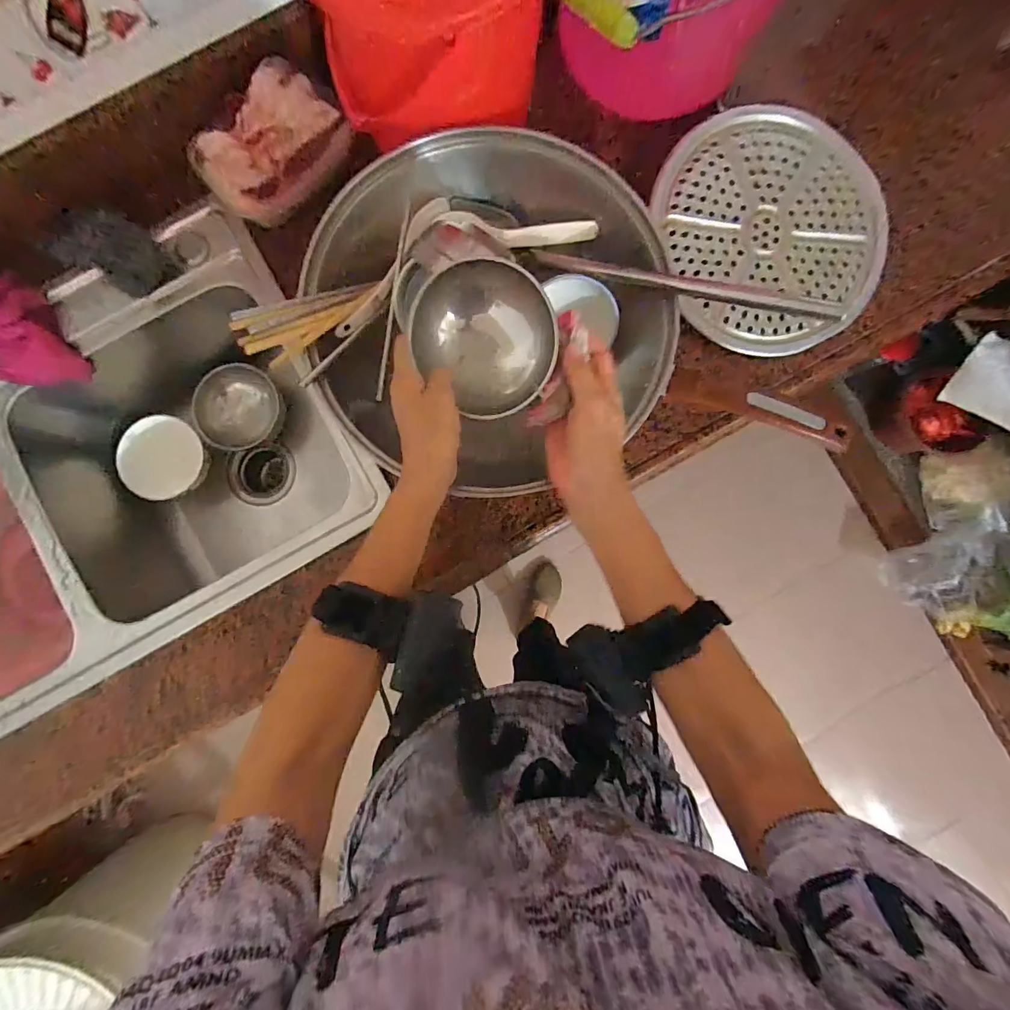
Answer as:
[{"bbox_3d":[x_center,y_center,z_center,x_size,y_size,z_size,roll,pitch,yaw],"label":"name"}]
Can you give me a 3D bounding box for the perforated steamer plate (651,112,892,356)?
[{"bbox_3d":[0.295,-0.302,0.500,0.235,0.025,0.254,0,88,0],"label":"perforated steamer plate"}]

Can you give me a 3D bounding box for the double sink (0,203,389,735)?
[{"bbox_3d":[-0.584,0.015,0.604,0.743,0.223,0.447,-27,88,-1],"label":"double sink"}]

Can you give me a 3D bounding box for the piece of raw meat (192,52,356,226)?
[{"bbox_3d":[-0.248,-0.377,0.473,0.147,0.057,0.099,-36,88,-1],"label":"piece of raw meat"}]

